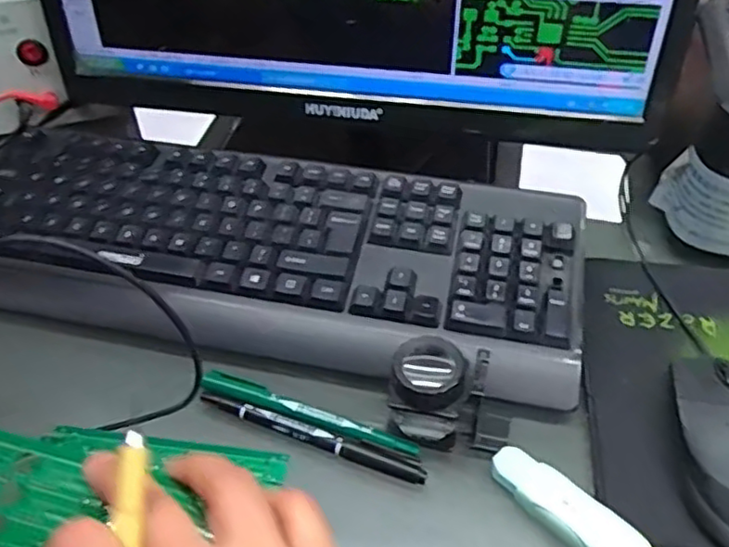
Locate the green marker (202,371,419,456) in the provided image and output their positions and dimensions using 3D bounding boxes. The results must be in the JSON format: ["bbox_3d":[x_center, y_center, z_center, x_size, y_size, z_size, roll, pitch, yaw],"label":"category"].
[{"bbox_3d":[-0.033,0.081,0.396,0.131,0.010,0.016,15,49,14],"label":"green marker"}]

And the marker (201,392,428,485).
[{"bbox_3d":[-0.031,0.093,0.388,0.137,0.011,0.009,17,50,16],"label":"marker"}]

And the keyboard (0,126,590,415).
[{"bbox_3d":[-0.069,-0.020,0.465,0.426,0.033,0.158,10,48,10],"label":"keyboard"}]

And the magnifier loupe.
[{"bbox_3d":[0.034,0.062,0.379,0.044,0.041,0.041,9,48,9],"label":"magnifier loupe"}]

